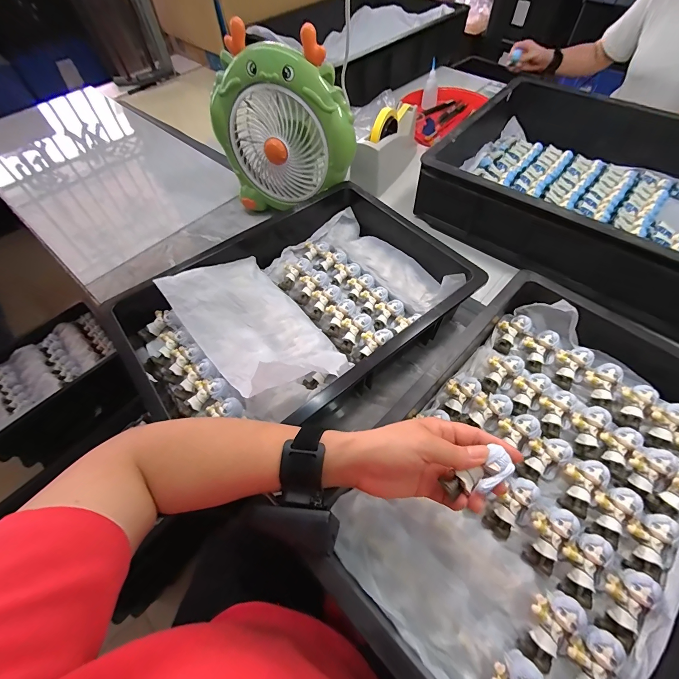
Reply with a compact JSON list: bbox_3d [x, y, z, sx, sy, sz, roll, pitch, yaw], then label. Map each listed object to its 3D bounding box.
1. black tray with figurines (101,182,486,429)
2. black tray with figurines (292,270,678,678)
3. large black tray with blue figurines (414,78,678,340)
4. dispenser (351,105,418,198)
[{"bbox_3d":[-0.051,-0.062,0.492,0.468,0.085,0.334,-35,63,-18],"label":"black tray with figurines"},{"bbox_3d":[0.224,0.140,0.344,0.301,0.072,0.465,39,67,23],"label":"black tray with figurines"},{"bbox_3d":[0.490,-0.258,0.577,0.573,0.126,0.401,34,65,21],"label":"large black tray with blue figurines"},{"bbox_3d":[0.105,-0.424,0.703,0.073,0.119,0.201,29,64,19],"label":"dispenser"}]

